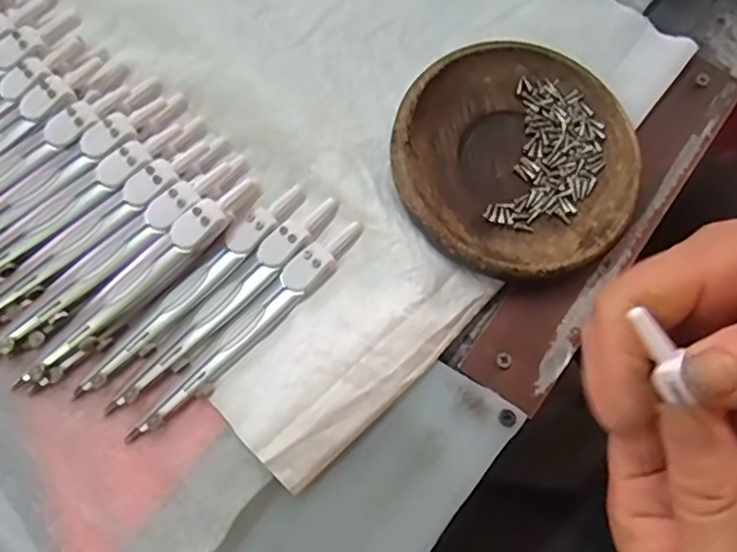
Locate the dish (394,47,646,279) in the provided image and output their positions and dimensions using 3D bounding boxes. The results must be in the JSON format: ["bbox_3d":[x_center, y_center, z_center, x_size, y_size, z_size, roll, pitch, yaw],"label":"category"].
[{"bbox_3d":[0.066,-0.054,0.286,0.110,0.015,0.110,0,74,-2],"label":"dish"}]

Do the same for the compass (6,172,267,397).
[{"bbox_3d":[-0.097,0.002,0.264,0.127,0.018,0.015,-43,80,-12],"label":"compass"}]

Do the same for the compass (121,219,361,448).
[{"bbox_3d":[-0.051,0.022,0.264,0.015,0.007,0.128,43,77,9],"label":"compass"}]

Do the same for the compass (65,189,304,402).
[{"bbox_3d":[-0.076,0.004,0.270,0.014,0.005,0.127,42,77,9],"label":"compass"}]

